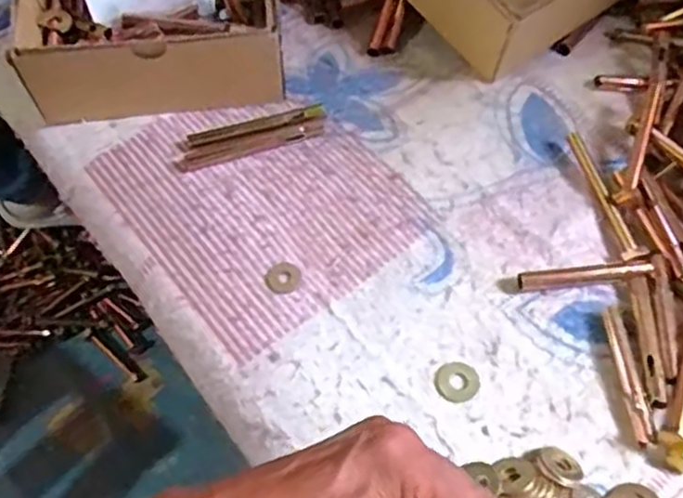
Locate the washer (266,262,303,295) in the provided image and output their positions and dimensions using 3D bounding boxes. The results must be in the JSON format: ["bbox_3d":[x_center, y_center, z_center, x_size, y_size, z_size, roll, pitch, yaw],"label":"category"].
[{"bbox_3d":[-0.037,0.019,0.441,0.022,0.004,0.021,2,65,-5],"label":"washer"}]

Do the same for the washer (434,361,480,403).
[{"bbox_3d":[0.069,0.078,0.407,0.025,0.004,0.025,0,55,0],"label":"washer"}]

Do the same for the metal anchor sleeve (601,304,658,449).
[{"bbox_3d":[0.168,0.071,0.406,0.014,0.012,0.087,-1,55,-1],"label":"metal anchor sleeve"}]

